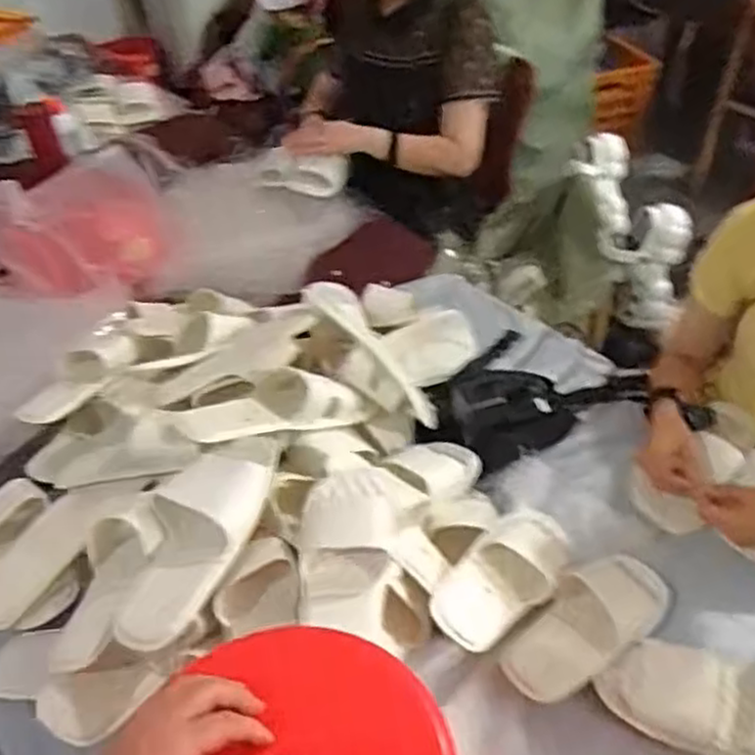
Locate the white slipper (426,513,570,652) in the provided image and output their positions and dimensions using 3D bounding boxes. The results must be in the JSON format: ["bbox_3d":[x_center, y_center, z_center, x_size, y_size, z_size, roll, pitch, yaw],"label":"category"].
[{"bbox_3d":[0.150,0.232,0.874,0.094,0.054,0.212,32,52,32],"label":"white slipper"}]

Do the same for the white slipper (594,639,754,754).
[{"bbox_3d":[0.358,0.333,0.776,0.265,0.055,0.098,14,45,18],"label":"white slipper"}]

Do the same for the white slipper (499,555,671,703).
[{"bbox_3d":[0.234,0.270,0.845,0.214,0.037,0.091,-27,47,-24],"label":"white slipper"}]

